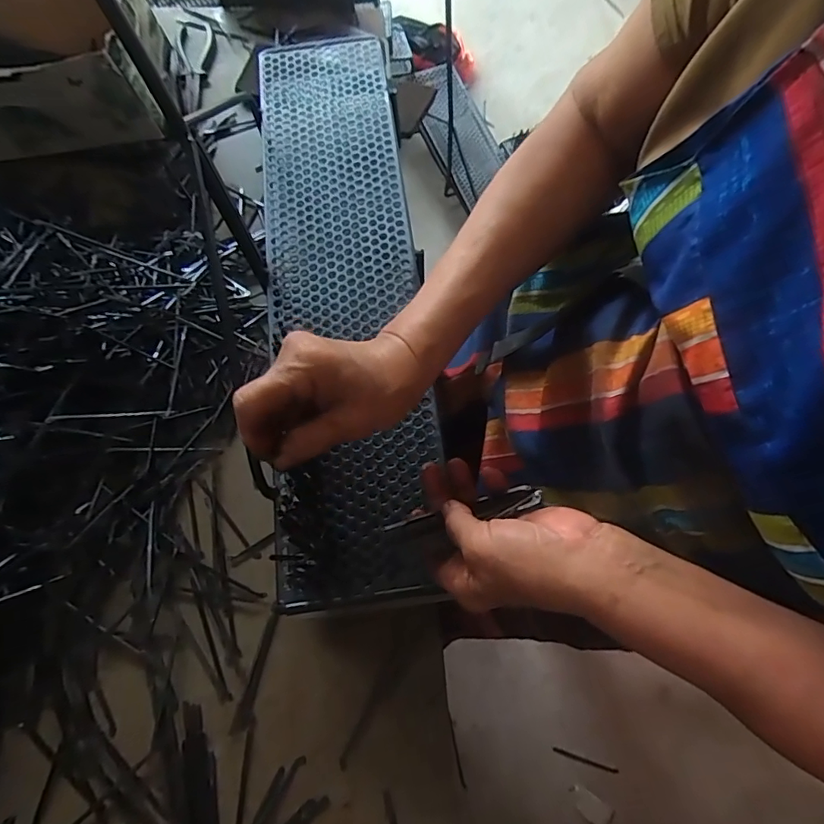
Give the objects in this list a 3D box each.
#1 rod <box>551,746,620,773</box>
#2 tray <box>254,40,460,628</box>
[{"bbox_3d":[0.293,0.589,0.841,0.111,0.011,0.010,17,71,7],"label":"rod"},{"bbox_3d":[-0.070,-0.150,0.470,0.137,0.035,0.599,-7,69,-1],"label":"tray"}]

